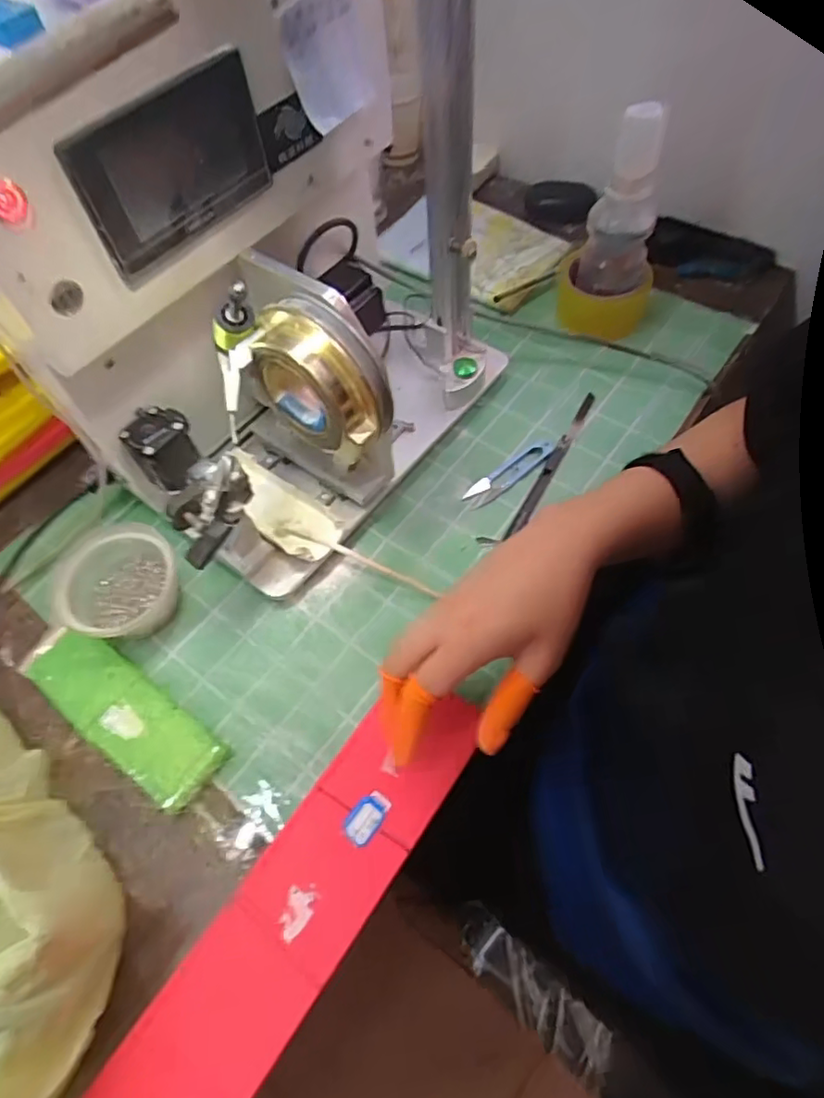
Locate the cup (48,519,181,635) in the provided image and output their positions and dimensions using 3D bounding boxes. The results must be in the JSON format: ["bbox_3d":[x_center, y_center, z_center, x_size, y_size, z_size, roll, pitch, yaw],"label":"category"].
[{"bbox_3d":[-0.245,0.026,0.514,0.095,0.045,0.096,-2,58,2],"label":"cup"}]

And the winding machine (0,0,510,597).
[{"bbox_3d":[-0.090,-0.204,0.481,0.239,0.336,0.373,32,65,21],"label":"winding machine"}]

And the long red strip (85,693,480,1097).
[{"bbox_3d":[-0.074,0.232,0.402,0.081,0.011,0.336,32,67,21],"label":"long red strip"}]

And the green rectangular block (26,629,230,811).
[{"bbox_3d":[-0.224,0.126,0.480,0.179,0.014,0.057,32,65,21],"label":"green rectangular block"}]

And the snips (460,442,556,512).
[{"bbox_3d":[0.093,-0.072,0.584,0.105,0.004,0.024,-35,63,-17],"label":"snips"}]

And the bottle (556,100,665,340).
[{"bbox_3d":[0.205,-0.324,0.626,0.096,0.210,0.076,9,59,9],"label":"bottle"}]

